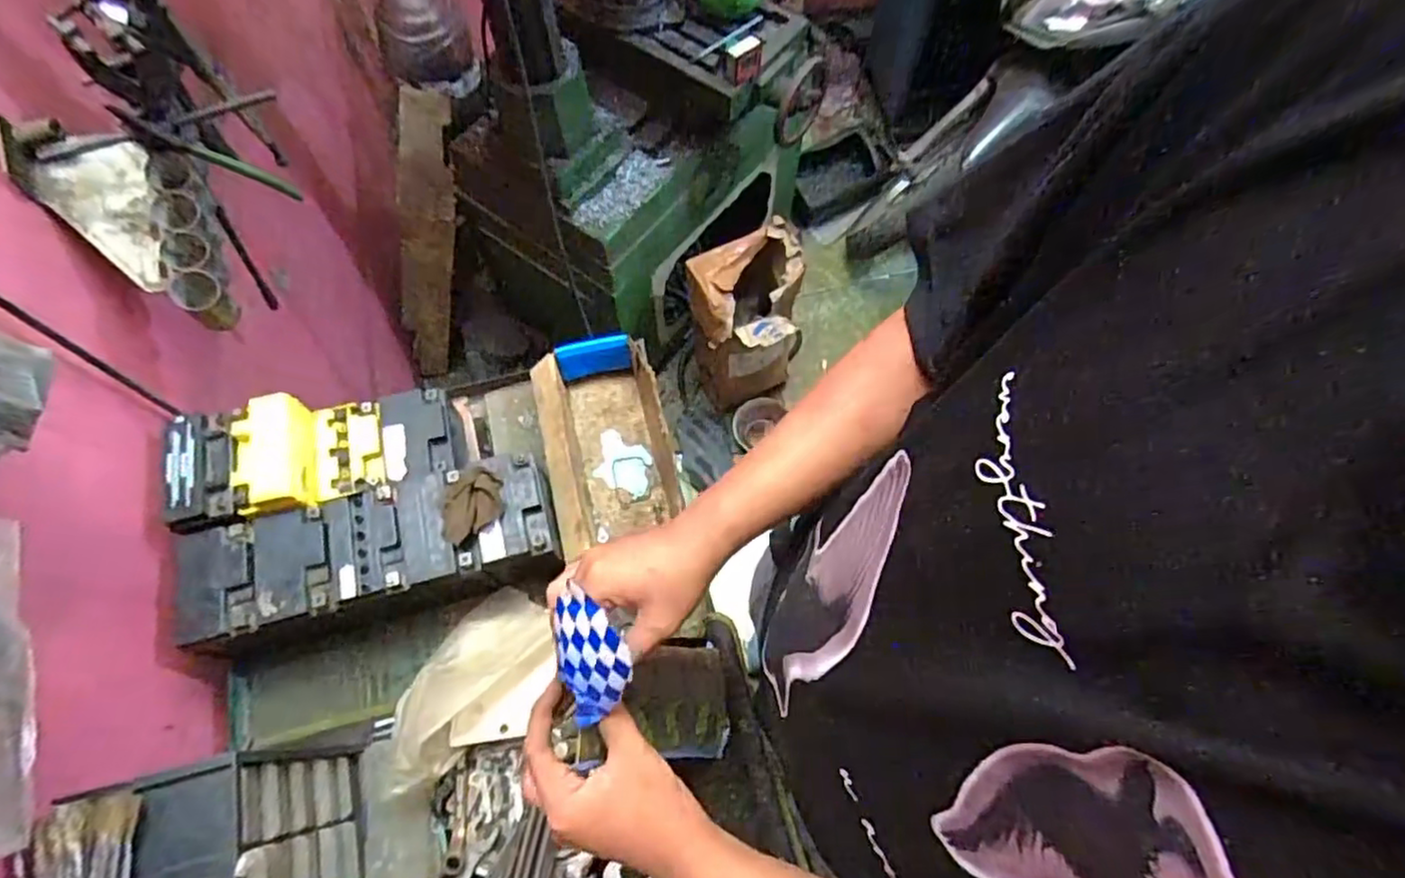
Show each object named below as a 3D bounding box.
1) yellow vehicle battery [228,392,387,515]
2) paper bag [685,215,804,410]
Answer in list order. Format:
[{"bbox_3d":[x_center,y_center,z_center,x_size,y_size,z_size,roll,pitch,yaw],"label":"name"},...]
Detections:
[{"bbox_3d":[-0.405,0.013,0.689,0.125,0.061,0.118,-12,66,-5],"label":"yellow vehicle battery"},{"bbox_3d":[0.101,-0.228,1.484,0.244,0.450,0.205,-14,66,-6],"label":"paper bag"}]

